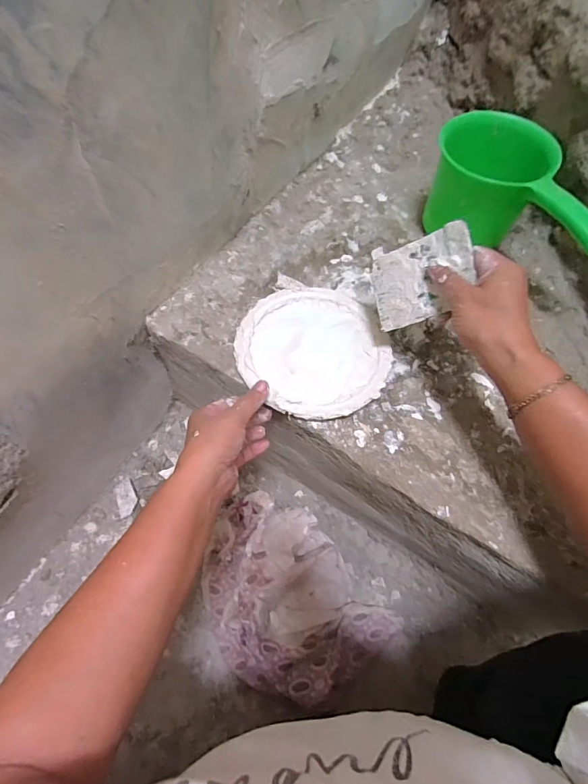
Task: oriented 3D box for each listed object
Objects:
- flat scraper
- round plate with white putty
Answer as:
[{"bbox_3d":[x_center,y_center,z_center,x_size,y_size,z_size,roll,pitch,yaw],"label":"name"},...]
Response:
[{"bbox_3d":[0.127,-0.114,0.412,0.004,0.104,0.082,-8,89,-47],"label":"flat scraper"},{"bbox_3d":[0.022,-0.049,0.476,0.170,0.015,0.169,1,62,-2],"label":"round plate with white putty"}]

